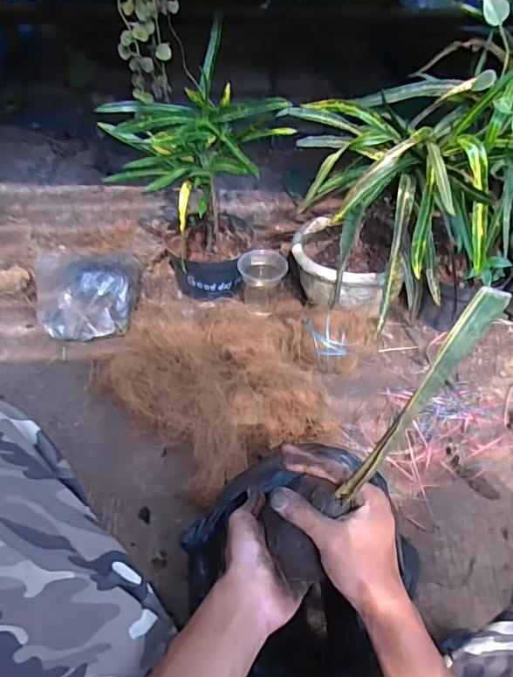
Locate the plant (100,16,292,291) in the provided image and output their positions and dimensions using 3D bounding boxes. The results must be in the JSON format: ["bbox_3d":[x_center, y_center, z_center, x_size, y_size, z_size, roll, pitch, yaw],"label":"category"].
[{"bbox_3d":[-0.096,-0.244,0.879,0.278,0.377,0.208,3,47,1],"label":"plant"}]

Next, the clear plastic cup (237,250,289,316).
[{"bbox_3d":[0.010,-0.095,0.943,0.088,0.114,0.092,1,47,-1],"label":"clear plastic cup"}]

